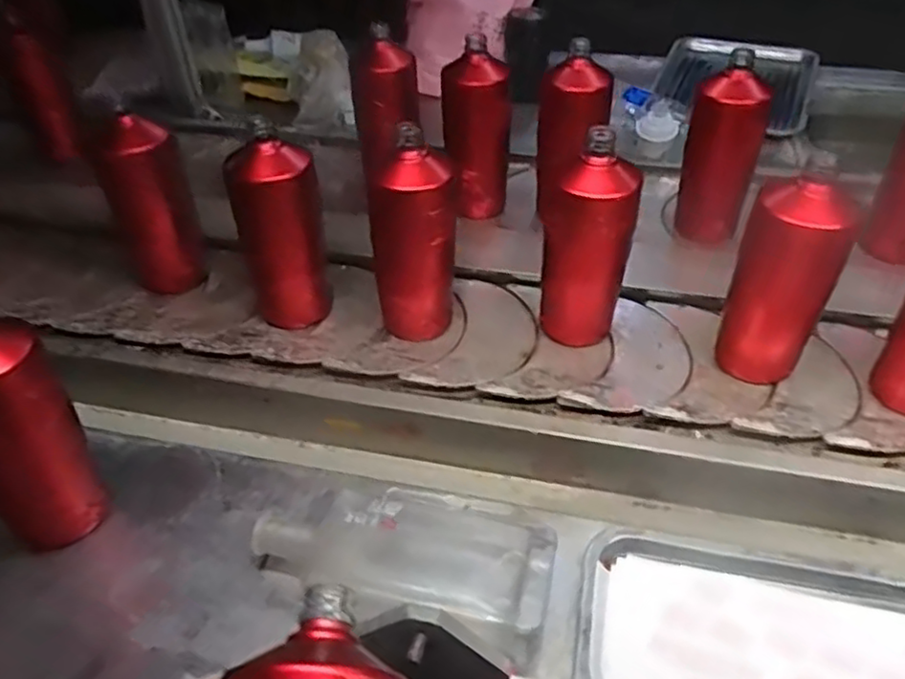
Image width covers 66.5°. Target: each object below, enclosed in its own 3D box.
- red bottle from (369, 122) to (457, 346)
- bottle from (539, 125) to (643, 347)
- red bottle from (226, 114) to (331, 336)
[{"bbox_3d":[-0.039,-0.093,0.685,0.074,0.215,0.060,-17,46,-18],"label":"red bottle"},{"bbox_3d":[0.124,-0.082,0.662,0.059,0.208,0.078,-30,50,-27],"label":"bottle"},{"bbox_3d":[-0.174,-0.099,0.712,0.077,0.225,0.073,-14,46,-15],"label":"red bottle"}]

